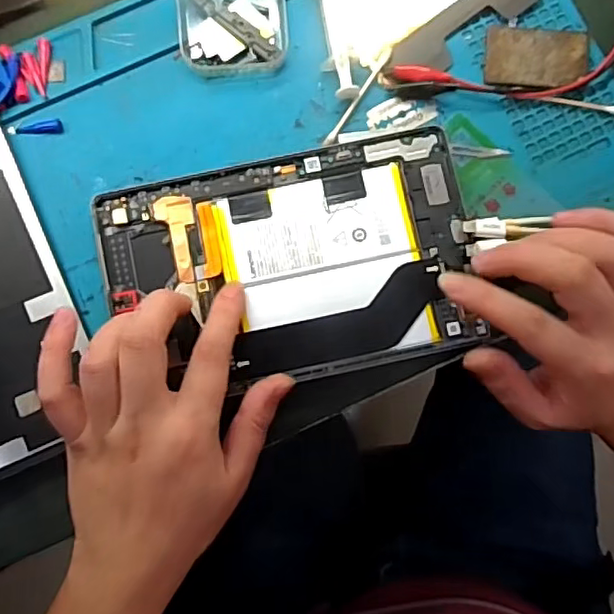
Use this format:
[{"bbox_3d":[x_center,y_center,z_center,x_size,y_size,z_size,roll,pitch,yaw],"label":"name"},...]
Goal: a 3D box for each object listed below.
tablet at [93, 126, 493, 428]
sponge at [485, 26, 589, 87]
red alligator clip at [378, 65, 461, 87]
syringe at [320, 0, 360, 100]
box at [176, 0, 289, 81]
[{"bbox_3d":[-0.010,-0.022,0.339,0.201,0.006,0.127,-12,82,-1],"label":"tablet"},{"bbox_3d":[0.138,-0.150,0.359,0.059,0.004,0.035,4,82,1],"label":"sponge"},{"bbox_3d":[0.067,-0.138,0.356,0.046,0.005,0.010,1,82,1],"label":"red alligator clip"},{"bbox_3d":[0.015,-0.176,0.356,0.017,0.014,0.107,-8,82,-1],"label":"syringe"},{"bbox_3d":[-0.044,-0.174,0.355,0.062,0.018,0.071,-4,82,0],"label":"box"}]

